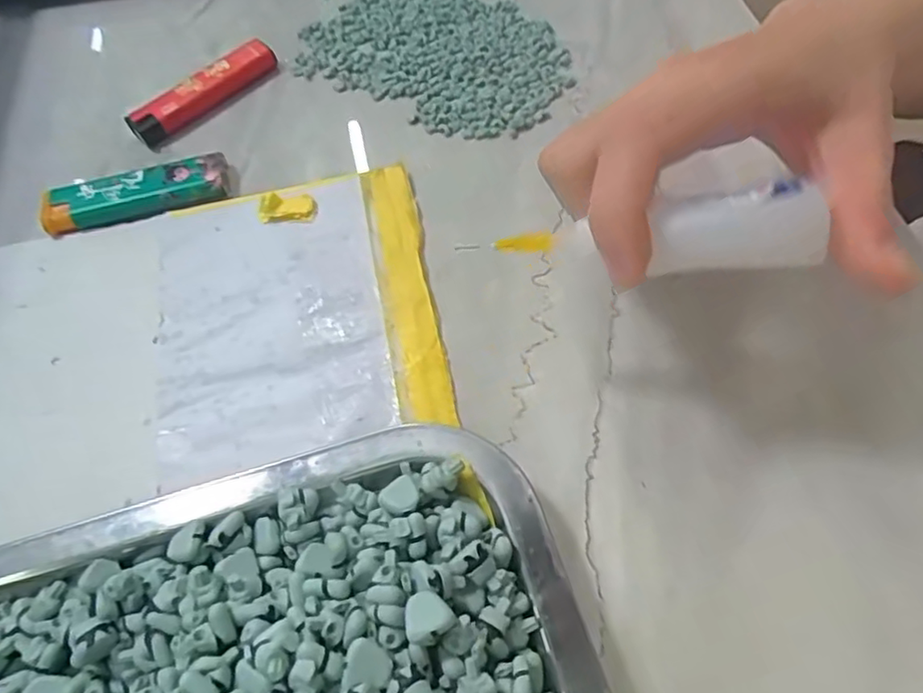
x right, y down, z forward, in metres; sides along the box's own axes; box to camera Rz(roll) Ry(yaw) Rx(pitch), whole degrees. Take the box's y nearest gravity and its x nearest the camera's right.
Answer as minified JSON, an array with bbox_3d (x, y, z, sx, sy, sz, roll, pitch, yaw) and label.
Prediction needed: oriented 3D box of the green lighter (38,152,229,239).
[{"bbox_3d":[-0.148,-0.070,0.288,0.082,0.009,0.021,-14,61,-4],"label":"green lighter"}]

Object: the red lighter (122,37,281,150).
[{"bbox_3d":[-0.129,-0.128,0.320,0.017,0.012,0.078,39,70,22],"label":"red lighter"}]

